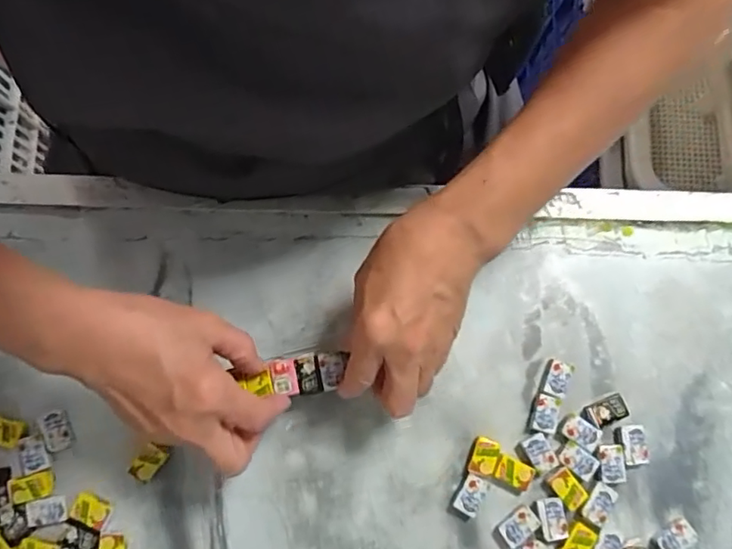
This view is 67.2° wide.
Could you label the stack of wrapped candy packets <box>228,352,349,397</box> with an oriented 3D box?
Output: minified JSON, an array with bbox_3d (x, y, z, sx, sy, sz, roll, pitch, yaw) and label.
[{"bbox_3d":[-0.049,0.070,0.376,0.069,0.005,0.026,-9,78,-9],"label":"stack of wrapped candy packets"}]

